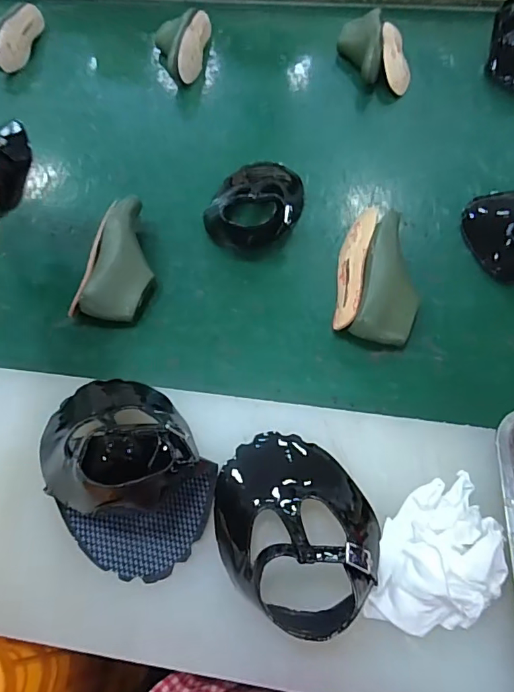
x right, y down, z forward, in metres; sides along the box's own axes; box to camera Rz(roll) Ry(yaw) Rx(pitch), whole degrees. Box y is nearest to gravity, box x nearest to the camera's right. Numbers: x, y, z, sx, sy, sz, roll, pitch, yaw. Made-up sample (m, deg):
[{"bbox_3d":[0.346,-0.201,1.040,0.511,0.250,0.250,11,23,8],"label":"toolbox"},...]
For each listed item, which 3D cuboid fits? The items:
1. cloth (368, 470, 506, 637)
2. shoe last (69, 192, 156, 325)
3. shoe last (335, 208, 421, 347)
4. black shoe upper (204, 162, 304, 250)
[{"bbox_3d":[0.155,0.171,0.410,0.108,0.047,0.140,16,66,11],"label":"cloth"},{"bbox_3d":[-0.178,-0.115,0.630,0.090,0.058,0.174,9,62,9],"label":"shoe last"},{"bbox_3d":[0.152,-0.087,0.595,0.098,0.059,0.179,6,62,7],"label":"shoe last"},{"bbox_3d":[-0.002,-0.217,0.678,0.131,0.062,0.168,1,61,5],"label":"black shoe upper"}]

